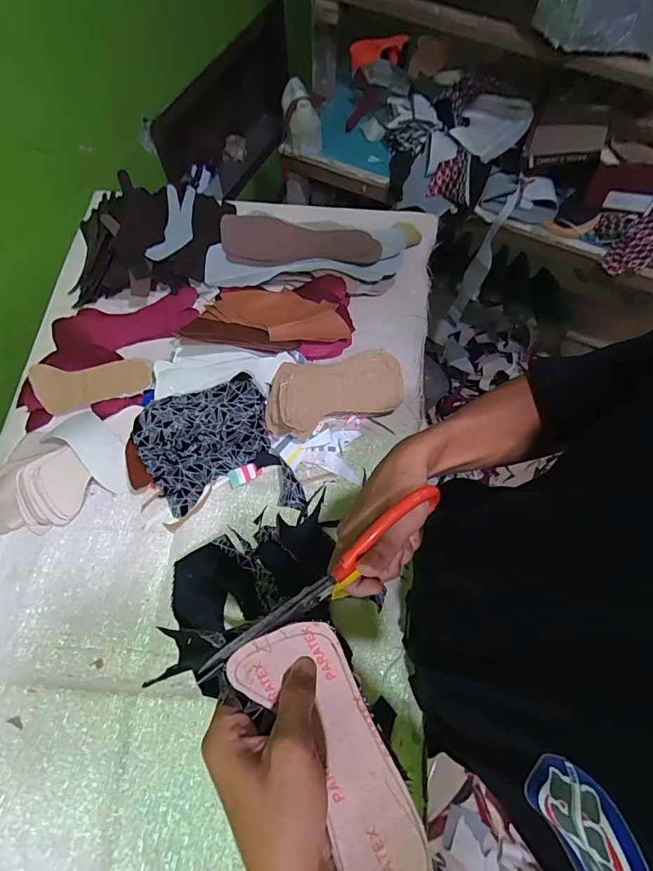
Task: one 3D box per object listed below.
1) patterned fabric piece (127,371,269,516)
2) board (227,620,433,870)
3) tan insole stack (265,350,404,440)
[{"bbox_3d":[-0.169,-0.012,0.597,0.176,0.063,0.120,-35,72,-13],"label":"patterned fabric piece"},{"bbox_3d":[0.005,0.188,0.263,0.064,0.032,0.151,-31,56,-12],"label":"board"},{"bbox_3d":[0.010,-0.059,0.618,0.195,0.055,0.103,-11,68,-4],"label":"tan insole stack"}]

